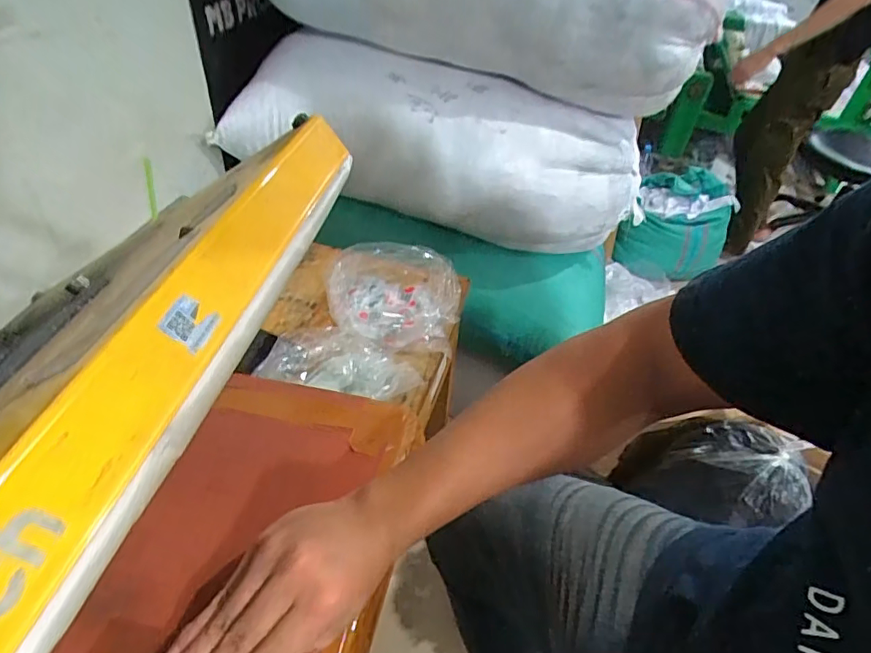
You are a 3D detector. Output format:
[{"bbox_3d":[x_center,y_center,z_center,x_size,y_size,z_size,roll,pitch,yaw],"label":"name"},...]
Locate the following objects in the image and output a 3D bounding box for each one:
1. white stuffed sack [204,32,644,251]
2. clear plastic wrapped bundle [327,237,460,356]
[{"bbox_3d":[0.002,-0.377,1.135,0.857,0.310,0.262,14,42,9],"label":"white stuffed sack"},{"bbox_3d":[-0.063,-0.052,0.807,0.197,0.090,0.155,5,41,0],"label":"clear plastic wrapped bundle"}]

